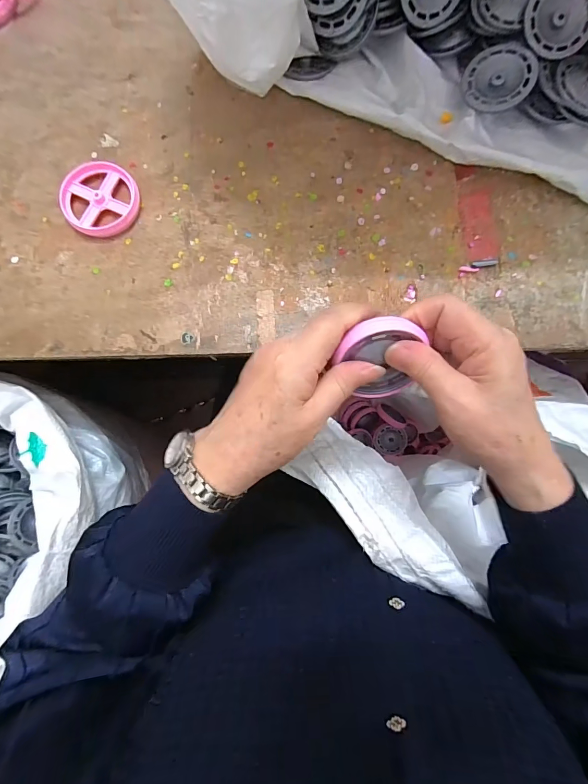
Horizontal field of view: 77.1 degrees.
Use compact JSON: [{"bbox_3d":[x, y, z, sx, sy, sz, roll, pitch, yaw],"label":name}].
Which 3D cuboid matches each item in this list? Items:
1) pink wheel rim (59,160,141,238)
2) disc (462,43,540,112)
[{"bbox_3d":[-0.167,-0.169,0.321,0.063,0.011,0.068,0,82,-1],"label":"pink wheel rim"},{"bbox_3d":[0.178,-0.273,0.321,0.057,0.004,0.054,14,94,18],"label":"disc"}]

